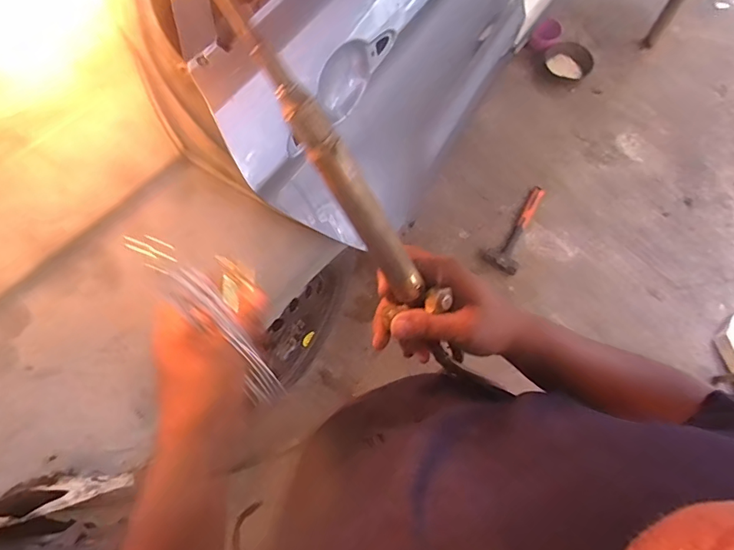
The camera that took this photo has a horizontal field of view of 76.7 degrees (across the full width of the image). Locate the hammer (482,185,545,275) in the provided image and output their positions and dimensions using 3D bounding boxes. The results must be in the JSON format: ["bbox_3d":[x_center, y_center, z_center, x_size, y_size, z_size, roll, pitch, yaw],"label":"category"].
[{"bbox_3d":[0.570,-0.181,1.761,0.129,0.045,0.381,26,72,12],"label":"hammer"}]

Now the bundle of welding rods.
[{"bbox_3d":[-0.113,0.035,0.344,0.029,0.009,0.162,-37,111,-11],"label":"bundle of welding rods"}]

